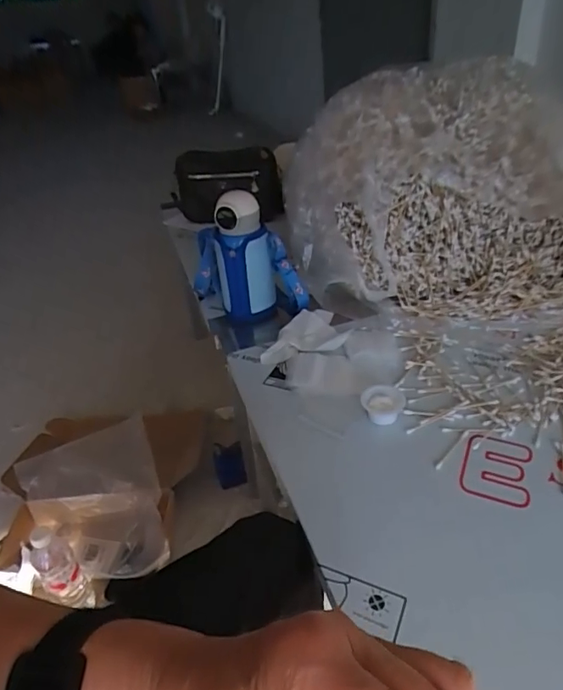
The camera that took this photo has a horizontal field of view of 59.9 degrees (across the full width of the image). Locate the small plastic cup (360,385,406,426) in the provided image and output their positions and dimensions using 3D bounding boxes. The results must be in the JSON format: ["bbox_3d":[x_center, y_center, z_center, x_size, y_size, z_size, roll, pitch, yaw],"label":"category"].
[{"bbox_3d":[0.132,0.075,0.633,0.055,0.025,0.058,0,36,8],"label":"small plastic cup"}]

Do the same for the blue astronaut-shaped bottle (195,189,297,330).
[{"bbox_3d":[-0.063,-0.151,0.812,0.094,0.192,0.075,-9,36,-4],"label":"blue astronaut-shaped bottle"}]

